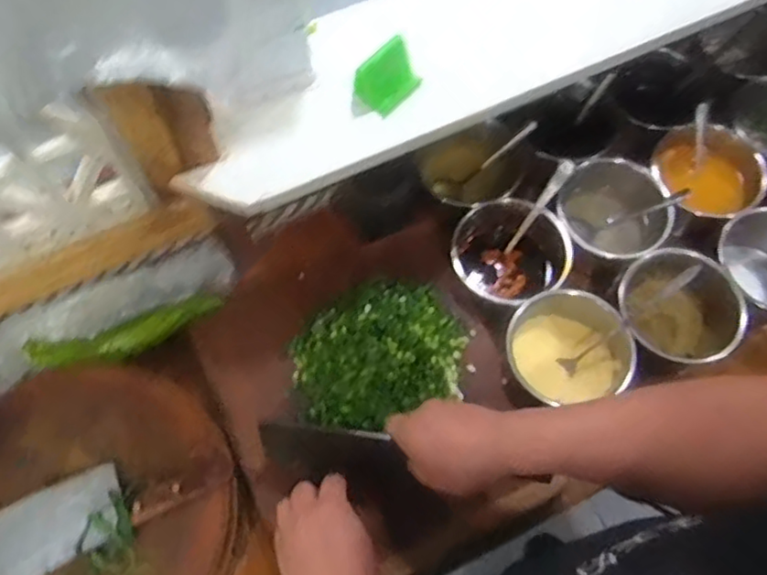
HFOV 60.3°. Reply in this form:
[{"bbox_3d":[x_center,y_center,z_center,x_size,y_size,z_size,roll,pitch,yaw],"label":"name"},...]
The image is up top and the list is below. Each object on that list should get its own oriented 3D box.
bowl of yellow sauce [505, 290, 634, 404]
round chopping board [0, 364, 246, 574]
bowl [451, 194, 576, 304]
[{"bbox_3d":[0.205,0.069,0.739,0.134,0.079,0.129,-12,67,-5],"label":"bowl of yellow sauce"},{"bbox_3d":[-0.303,0.227,0.665,0.291,0.075,0.300,0,67,0],"label":"round chopping board"},{"bbox_3d":[0.147,-0.037,0.795,0.127,0.073,0.138,0,67,0],"label":"bowl"}]

